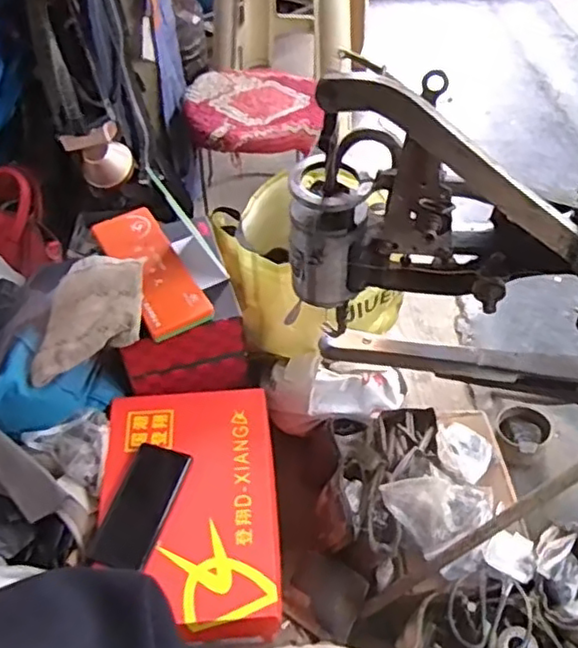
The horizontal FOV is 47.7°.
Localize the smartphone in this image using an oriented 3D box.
[{"bbox_3d":[-0.182,0.223,0.809,0.073,0.015,0.151,14,52,13],"label":"smartphone"}]

